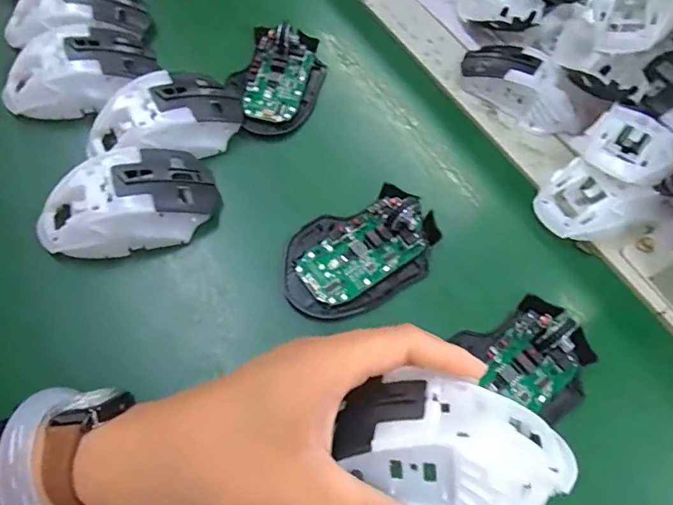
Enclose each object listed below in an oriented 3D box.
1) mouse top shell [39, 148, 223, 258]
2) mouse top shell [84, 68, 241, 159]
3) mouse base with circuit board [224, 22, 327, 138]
[{"bbox_3d":[-0.140,-0.035,0.321,0.114,0.038,0.064,-14,62,-9],"label":"mouse top shell"},{"bbox_3d":[-0.122,-0.096,0.351,0.106,0.039,0.064,-41,69,-21],"label":"mouse top shell"},{"bbox_3d":[-0.048,-0.143,0.395,0.066,0.024,0.106,12,61,6],"label":"mouse base with circuit board"}]

